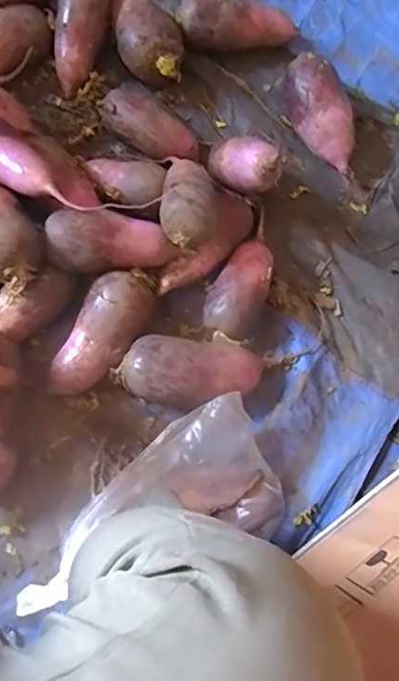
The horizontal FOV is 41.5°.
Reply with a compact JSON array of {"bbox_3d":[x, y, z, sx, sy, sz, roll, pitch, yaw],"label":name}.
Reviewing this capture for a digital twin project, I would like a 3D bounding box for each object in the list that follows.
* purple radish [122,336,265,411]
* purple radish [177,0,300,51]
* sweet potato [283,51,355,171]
[{"bbox_3d":[-0.008,0.040,0.626,0.167,0.074,0.079,5,77,-2],"label":"purple radish"},{"bbox_3d":[0.054,-0.444,0.745,0.166,0.060,0.064,5,78,0],"label":"purple radish"},{"bbox_3d":[0.165,-0.304,0.715,0.071,0.072,0.165,-22,79,-5],"label":"sweet potato"}]

